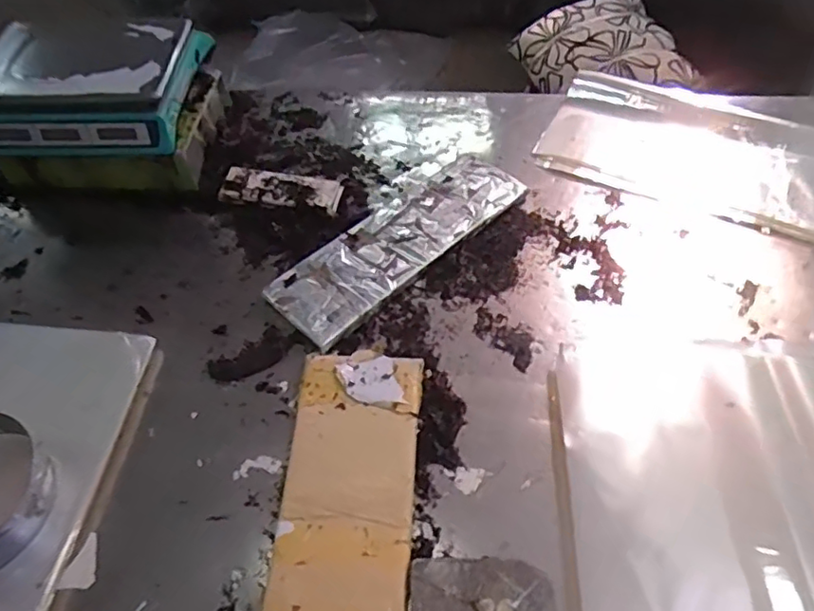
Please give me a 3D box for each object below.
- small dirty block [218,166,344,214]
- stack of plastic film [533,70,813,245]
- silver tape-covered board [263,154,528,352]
[{"bbox_3d":[-0.211,-0.193,1.012,0.203,0.023,0.079,10,54,8],"label":"small dirty block"},{"bbox_3d":[0.544,-0.269,1.044,0.568,0.037,0.297,22,63,19],"label":"stack of plastic film"},{"bbox_3d":[-0.006,-0.103,0.936,0.143,0.026,0.444,38,62,25],"label":"silver tape-covered board"}]

